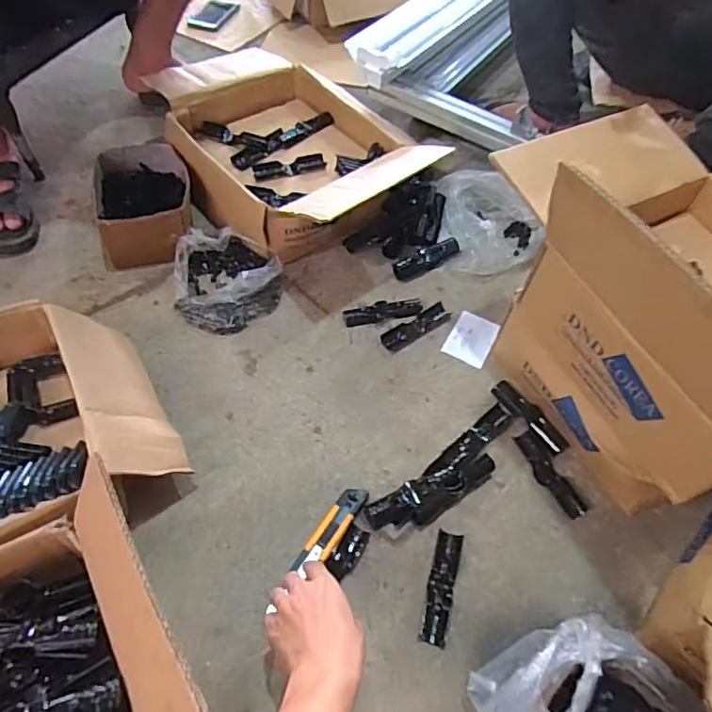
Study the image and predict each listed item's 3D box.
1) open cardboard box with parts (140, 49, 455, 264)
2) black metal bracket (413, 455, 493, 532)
[{"bbox_3d":[-0.144,-0.388,1.029,0.333,0.157,0.518,-27,62,-22],"label":"open cardboard box with parts"},{"bbox_3d":[0.127,0.172,0.739,0.135,0.021,0.035,-28,62,-23],"label":"black metal bracket"}]

